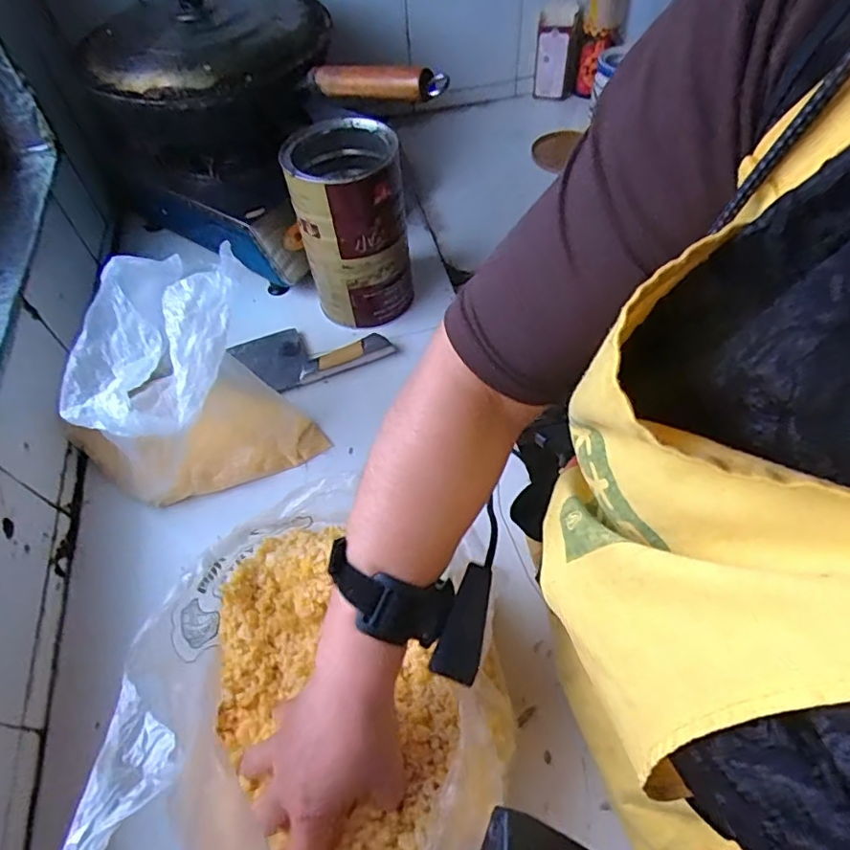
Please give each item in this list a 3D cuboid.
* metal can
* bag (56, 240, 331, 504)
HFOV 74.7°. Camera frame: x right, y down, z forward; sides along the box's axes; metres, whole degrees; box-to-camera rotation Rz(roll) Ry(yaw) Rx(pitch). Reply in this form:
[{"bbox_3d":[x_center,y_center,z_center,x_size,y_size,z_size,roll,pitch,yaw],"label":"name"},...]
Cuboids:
[{"bbox_3d":[-0.086,-0.234,0.672,0.117,0.204,0.124,-2,55,3],"label":"metal can"},{"bbox_3d":[-0.226,-0.035,0.531,0.179,0.223,0.185,31,62,23],"label":"bag"}]

